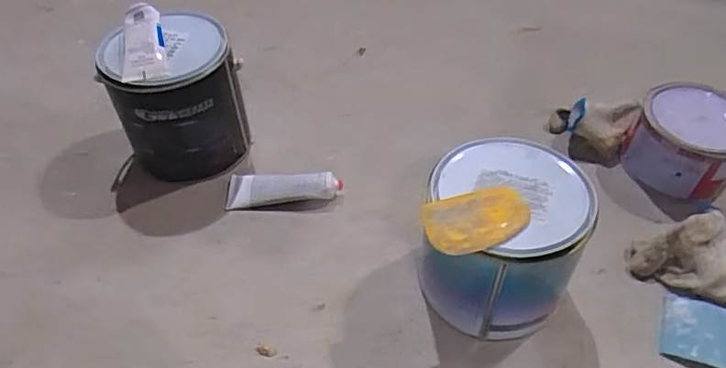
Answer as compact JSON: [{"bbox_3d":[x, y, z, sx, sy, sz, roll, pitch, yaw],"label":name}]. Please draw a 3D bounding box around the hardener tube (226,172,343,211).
[{"bbox_3d":[-0.102,0.008,0.722,0.145,0.028,0.047,0,48,1],"label":"hardener tube"}]

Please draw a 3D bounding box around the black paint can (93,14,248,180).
[{"bbox_3d":[-0.240,-0.107,0.726,0.154,0.175,0.144,0,48,0],"label":"black paint can"}]

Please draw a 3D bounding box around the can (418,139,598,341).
[{"bbox_3d":[0.142,0.057,0.583,0.149,0.154,0.152,3,48,3],"label":"can"}]

